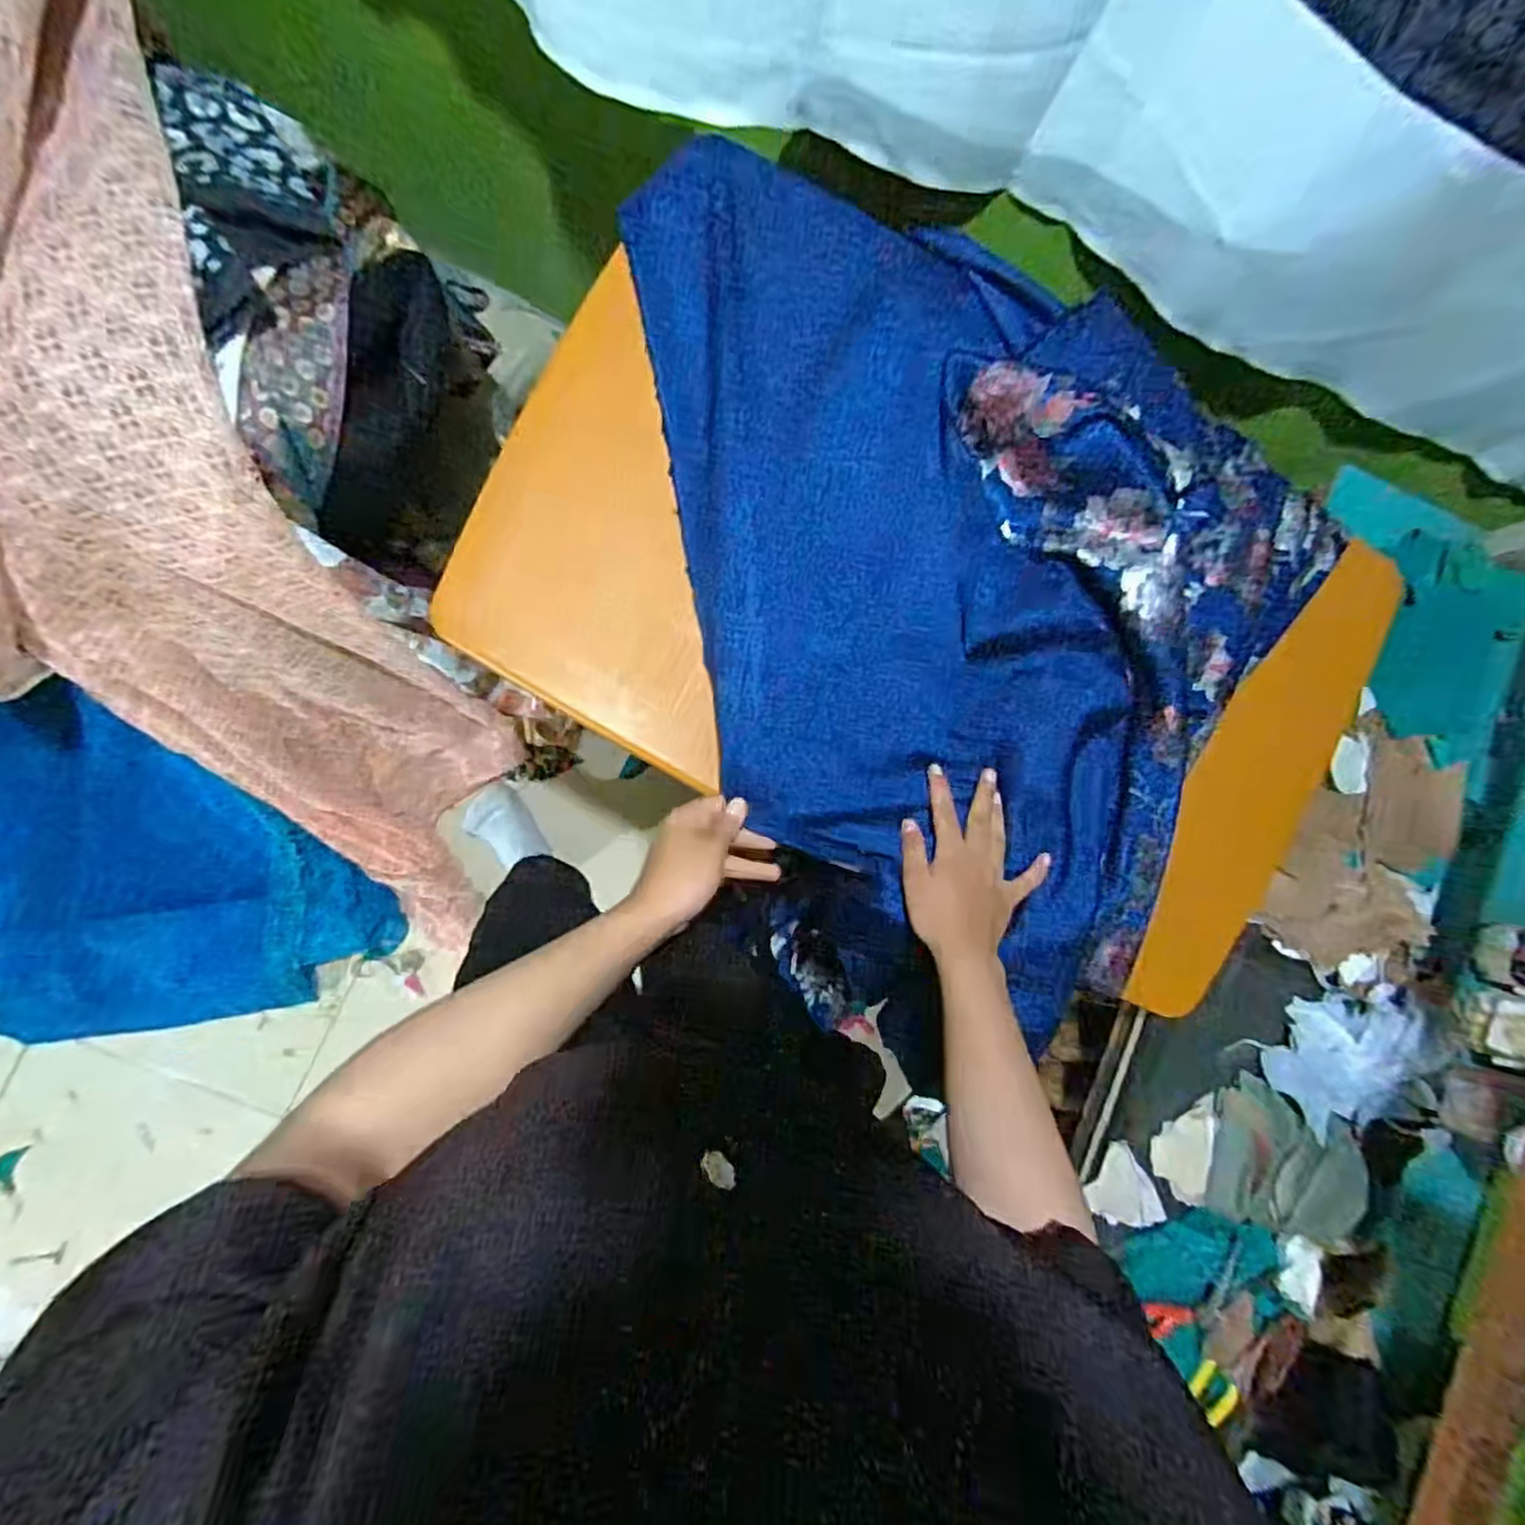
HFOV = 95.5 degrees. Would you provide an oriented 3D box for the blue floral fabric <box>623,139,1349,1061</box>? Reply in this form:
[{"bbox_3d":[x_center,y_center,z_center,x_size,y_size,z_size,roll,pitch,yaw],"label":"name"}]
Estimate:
[{"bbox_3d":[0.209,-0.153,0.555,0.527,0.089,0.679,-9,90,-8],"label":"blue floral fabric"}]

